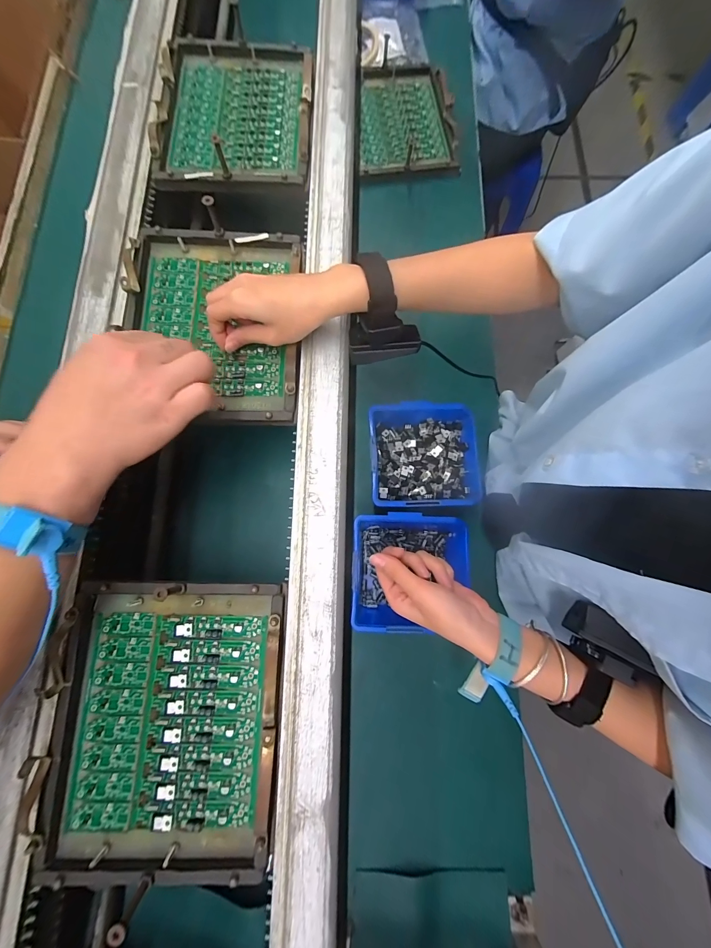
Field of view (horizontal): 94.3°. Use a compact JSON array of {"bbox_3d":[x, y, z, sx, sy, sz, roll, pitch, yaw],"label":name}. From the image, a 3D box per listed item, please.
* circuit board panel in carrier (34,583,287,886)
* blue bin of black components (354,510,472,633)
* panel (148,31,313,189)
[{"bbox_3d":[-0.158,0.204,0.276,0.182,0.027,0.213,1,80,-1],"label":"circuit board panel in carrier"},{"bbox_3d":[0.062,0.112,0.383,0.130,0.061,0.124,3,80,-1],"label":"blue bin of black components"},{"bbox_3d":[-0.144,-0.444,0.400,0.177,0.030,0.219,0,80,-2],"label":"panel"}]

